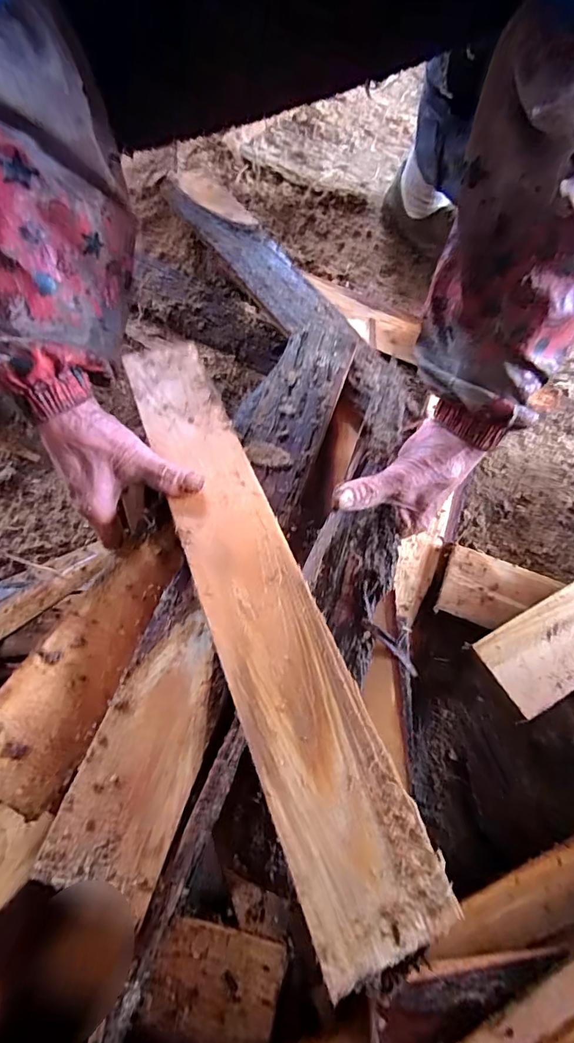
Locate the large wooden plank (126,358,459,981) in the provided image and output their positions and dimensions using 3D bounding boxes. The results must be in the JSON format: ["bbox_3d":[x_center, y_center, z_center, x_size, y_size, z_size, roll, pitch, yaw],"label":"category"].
[{"bbox_3d":[-0.037,0.018,0.333,0.070,0.009,0.469,-22,59,-6],"label":"large wooden plank"}]

